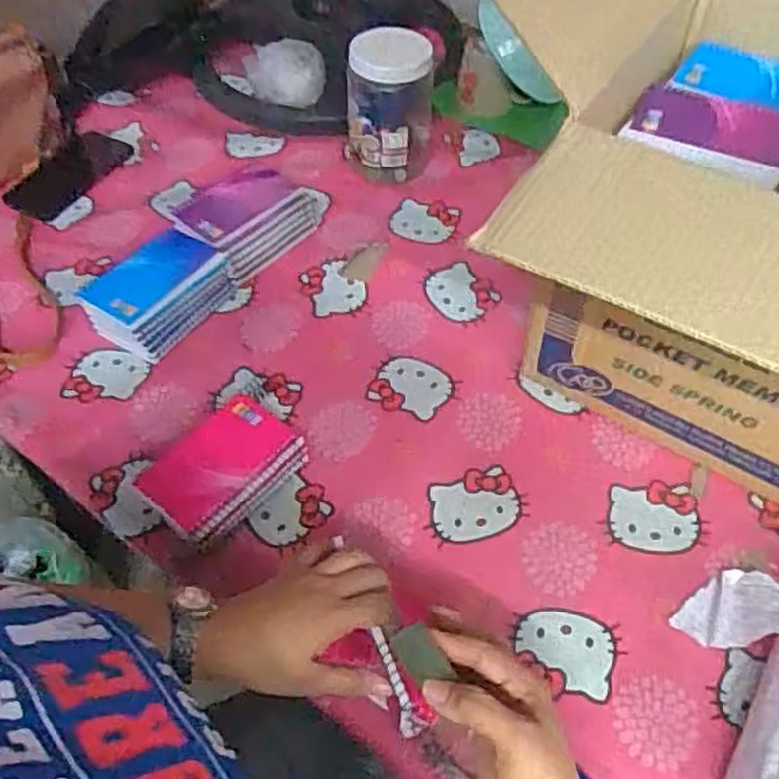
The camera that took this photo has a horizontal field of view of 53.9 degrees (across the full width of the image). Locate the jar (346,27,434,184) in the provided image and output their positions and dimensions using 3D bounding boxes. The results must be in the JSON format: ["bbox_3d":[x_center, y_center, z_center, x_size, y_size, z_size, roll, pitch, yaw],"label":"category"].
[{"bbox_3d":[-0.001,-0.347,0.944,0.107,0.155,0.093,1,53,2],"label":"jar"}]

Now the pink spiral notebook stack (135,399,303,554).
[{"bbox_3d":[-0.153,0.073,0.700,0.098,0.034,0.132,36,61,24],"label":"pink spiral notebook stack"}]

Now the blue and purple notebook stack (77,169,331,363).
[{"bbox_3d":[-0.202,-0.164,0.862,0.111,0.062,0.310,30,59,21],"label":"blue and purple notebook stack"}]

